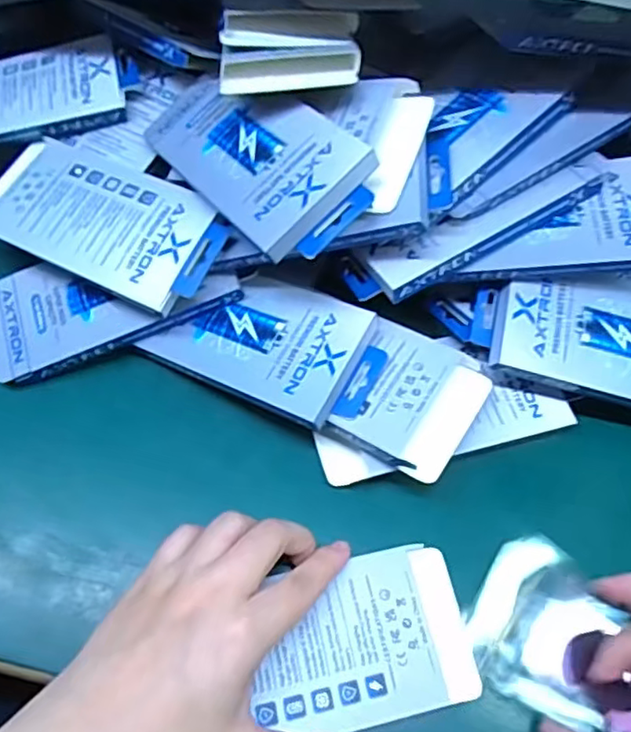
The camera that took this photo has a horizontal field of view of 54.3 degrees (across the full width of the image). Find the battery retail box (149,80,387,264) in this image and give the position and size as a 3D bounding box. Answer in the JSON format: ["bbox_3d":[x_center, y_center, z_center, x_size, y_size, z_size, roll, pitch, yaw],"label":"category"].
[{"bbox_3d":[-0.036,-0.124,0.360,0.076,0.015,0.159,-44,58,0],"label":"battery retail box"}]

